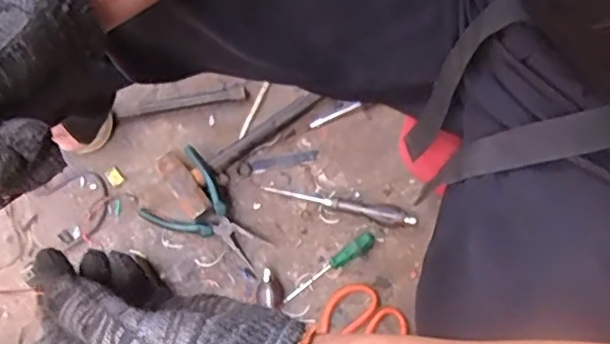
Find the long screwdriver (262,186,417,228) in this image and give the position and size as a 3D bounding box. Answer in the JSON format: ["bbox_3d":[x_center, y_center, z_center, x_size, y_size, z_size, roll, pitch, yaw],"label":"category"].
[{"bbox_3d":[0.044,0.046,0.790,0.204,0.021,0.024,12,77,3],"label":"long screwdriver"}]

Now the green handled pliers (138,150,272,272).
[{"bbox_3d":[-0.119,0.061,0.796,0.172,0.034,0.108,33,79,8],"label":"green handled pliers"}]

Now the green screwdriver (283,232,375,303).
[{"bbox_3d":[0.033,0.130,0.783,0.145,0.015,0.022,-37,79,-8],"label":"green screwdriver"}]

